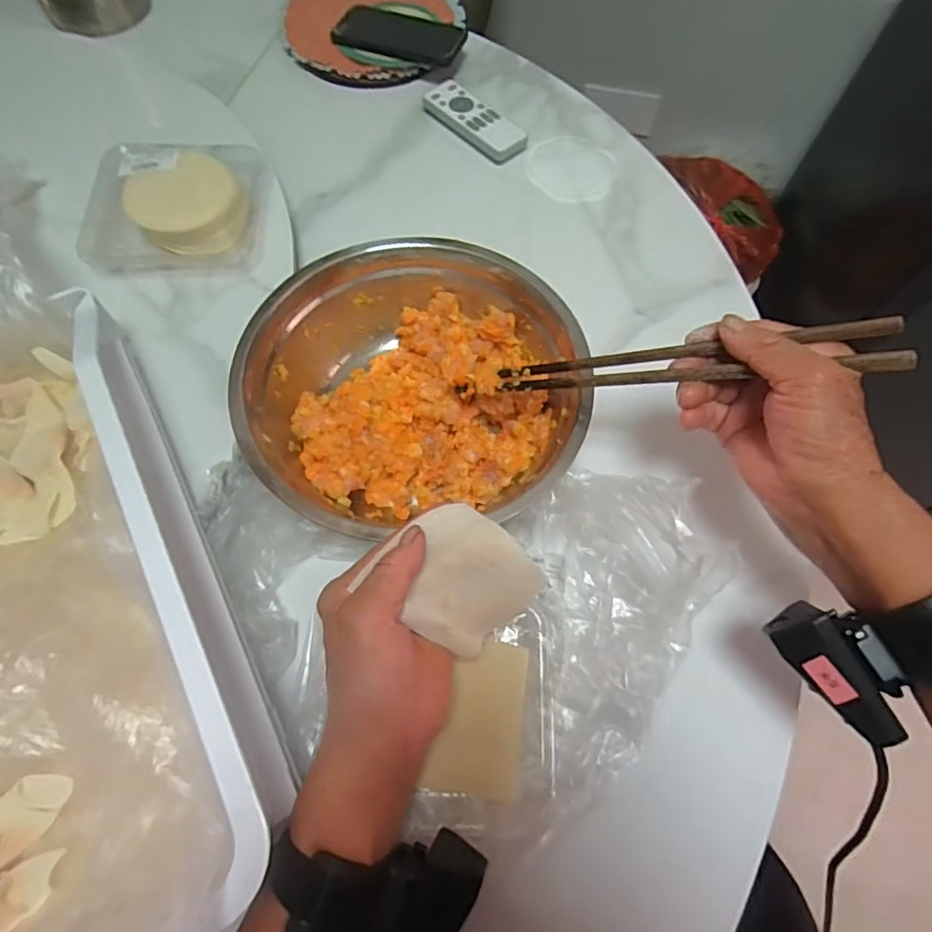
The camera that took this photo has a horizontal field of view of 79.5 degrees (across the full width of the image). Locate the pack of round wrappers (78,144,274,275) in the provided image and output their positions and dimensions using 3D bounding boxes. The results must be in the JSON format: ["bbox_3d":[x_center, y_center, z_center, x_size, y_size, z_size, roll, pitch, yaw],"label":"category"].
[{"bbox_3d":[-0.235,-0.212,0.456,0.139,0.039,0.114,0,65,-2],"label":"pack of round wrappers"}]

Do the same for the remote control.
[{"bbox_3d":[0.007,-0.350,0.571,0.047,0.015,0.116,-40,73,-18],"label":"remote control"}]

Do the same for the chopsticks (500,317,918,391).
[{"bbox_3d":[0.122,-0.057,0.321,0.212,0.009,0.028,-3,63,25],"label":"chopsticks"}]

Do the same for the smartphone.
[{"bbox_3d":[-0.070,-0.465,0.603,0.134,0.011,0.085,10,61,0],"label":"smartphone"}]

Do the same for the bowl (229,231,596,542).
[{"bbox_3d":[-0.036,-0.055,0.399,0.231,0.063,0.218,1,65,-2],"label":"bowl"}]

